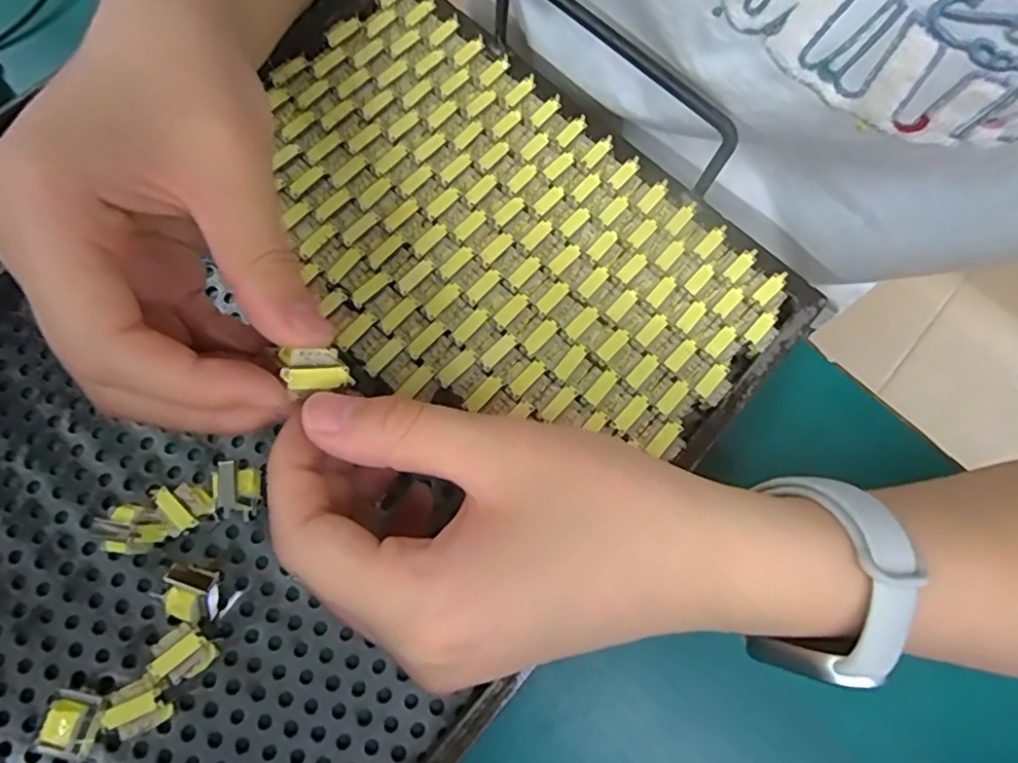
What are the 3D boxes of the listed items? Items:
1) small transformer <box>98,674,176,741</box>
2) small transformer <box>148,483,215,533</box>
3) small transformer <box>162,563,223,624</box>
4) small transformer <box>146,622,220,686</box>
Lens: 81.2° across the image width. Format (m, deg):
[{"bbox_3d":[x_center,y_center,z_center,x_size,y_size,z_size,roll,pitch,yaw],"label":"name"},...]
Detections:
[{"bbox_3d":[-0.128,0.113,0.209,0.020,0.016,0.017,-27,77,-11],"label":"small transformer"},{"bbox_3d":[-0.124,0.047,0.231,0.021,0.016,0.015,43,75,9],"label":"small transformer"},{"bbox_3d":[-0.115,0.078,0.220,0.019,0.020,0.019,14,73,0],"label":"small transformer"},{"bbox_3d":[-0.116,0.098,0.215,0.019,0.016,0.020,44,76,9],"label":"small transformer"}]

